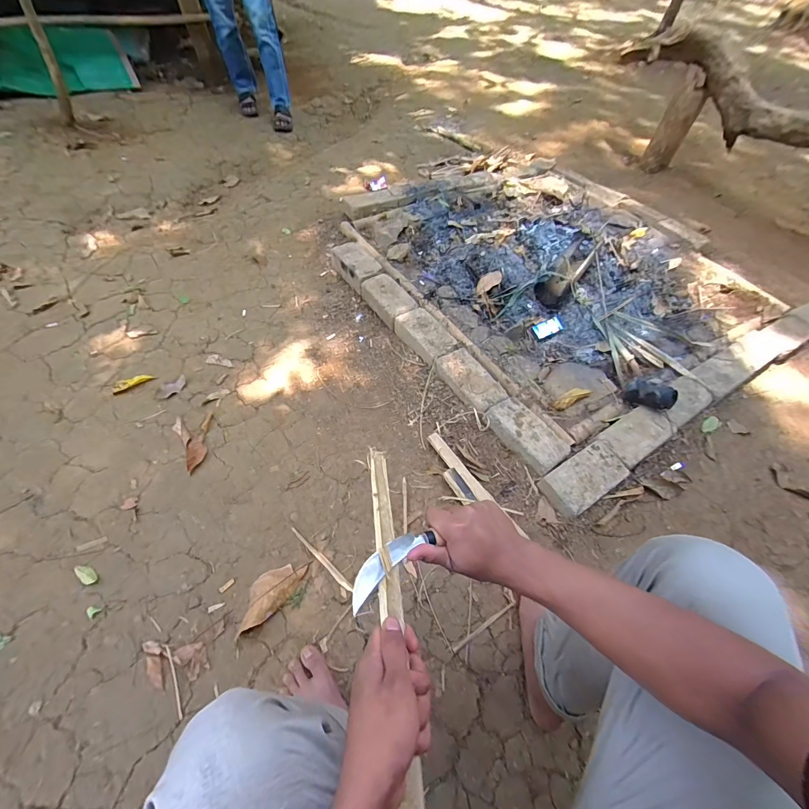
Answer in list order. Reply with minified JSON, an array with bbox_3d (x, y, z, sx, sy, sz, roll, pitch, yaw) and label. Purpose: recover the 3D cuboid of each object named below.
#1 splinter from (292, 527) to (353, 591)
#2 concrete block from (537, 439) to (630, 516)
[{"bbox_3d":[-0.181,0.332,0.823,0.192,0.016,0.014,38,59,21],"label":"splinter"},{"bbox_3d":[0.430,0.171,0.900,0.219,0.042,0.107,-27,61,-21],"label":"concrete block"}]

